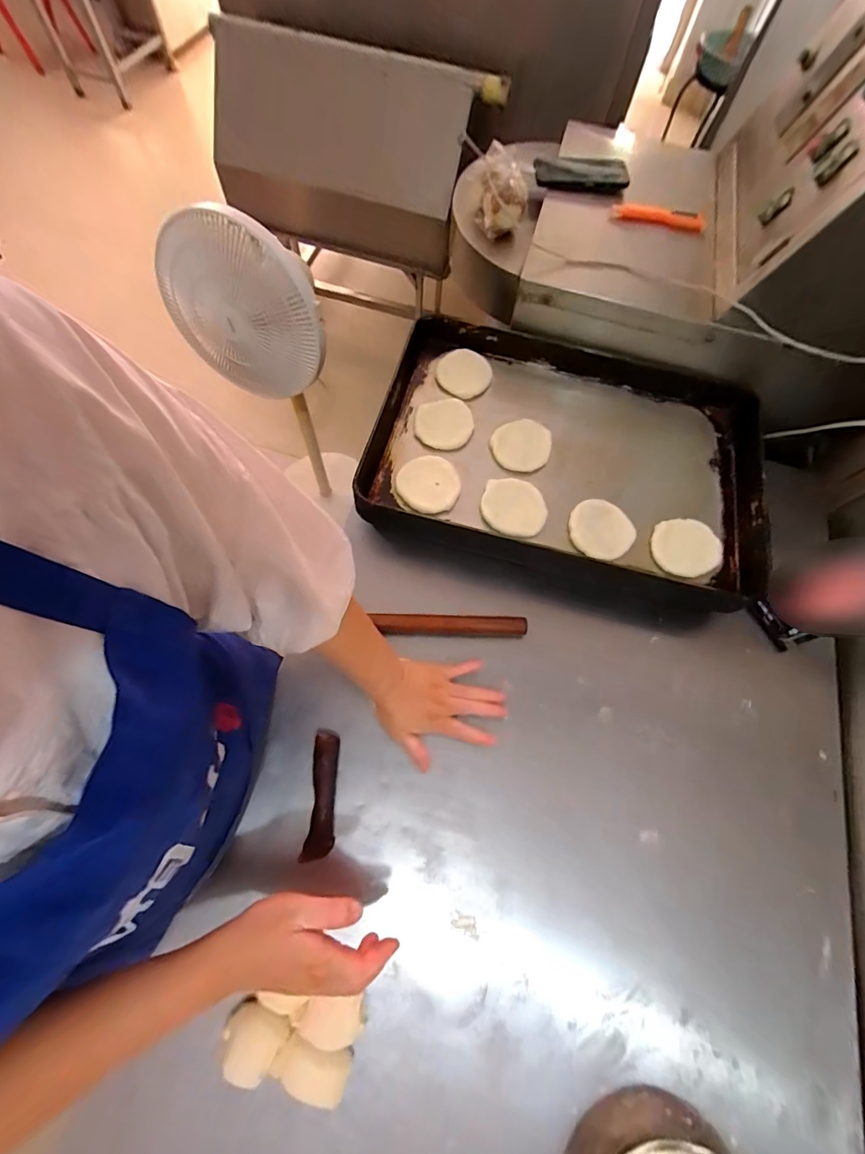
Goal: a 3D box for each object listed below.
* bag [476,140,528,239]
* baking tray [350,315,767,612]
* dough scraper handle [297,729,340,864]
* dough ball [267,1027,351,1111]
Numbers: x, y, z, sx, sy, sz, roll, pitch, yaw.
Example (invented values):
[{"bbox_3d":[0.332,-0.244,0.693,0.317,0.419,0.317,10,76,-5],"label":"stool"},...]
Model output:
[{"bbox_3d":[0.118,-0.644,0.738,0.085,0.088,0.103,10,68,-1],"label":"bag"},{"bbox_3d":[0.214,-0.194,0.726,0.613,0.102,0.410,15,68,3],"label":"baking tray"},{"bbox_3d":[-0.136,0.269,0.545,0.033,0.023,0.143,2,64,-2],"label":"dough scraper handle"},{"bbox_3d":[-0.123,0.502,0.450,0.073,0.034,0.043,20,69,3],"label":"dough ball"}]

